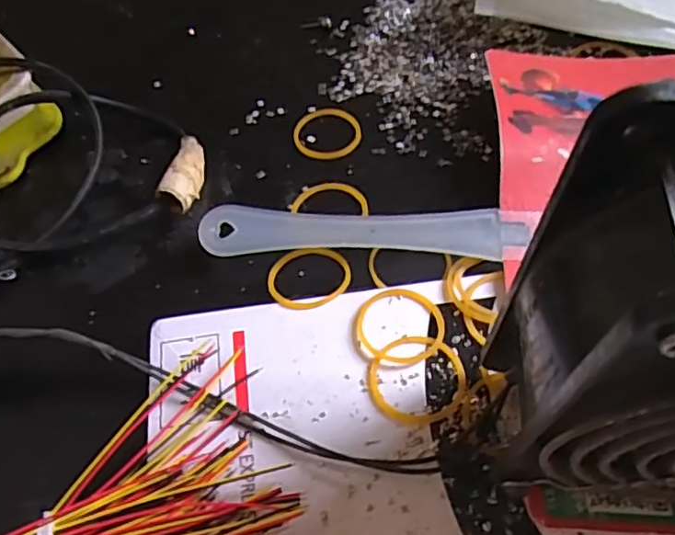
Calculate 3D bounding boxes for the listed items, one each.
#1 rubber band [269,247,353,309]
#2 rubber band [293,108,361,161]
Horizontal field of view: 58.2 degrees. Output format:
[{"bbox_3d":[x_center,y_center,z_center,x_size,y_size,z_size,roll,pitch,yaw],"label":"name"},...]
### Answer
[{"bbox_3d":[-0.010,0.004,0.225,0.030,0.005,0.028,-10,57,-2],"label":"rubber band"},{"bbox_3d":[-0.005,-0.060,0.269,0.030,0.004,0.031,-3,57,4],"label":"rubber band"}]

